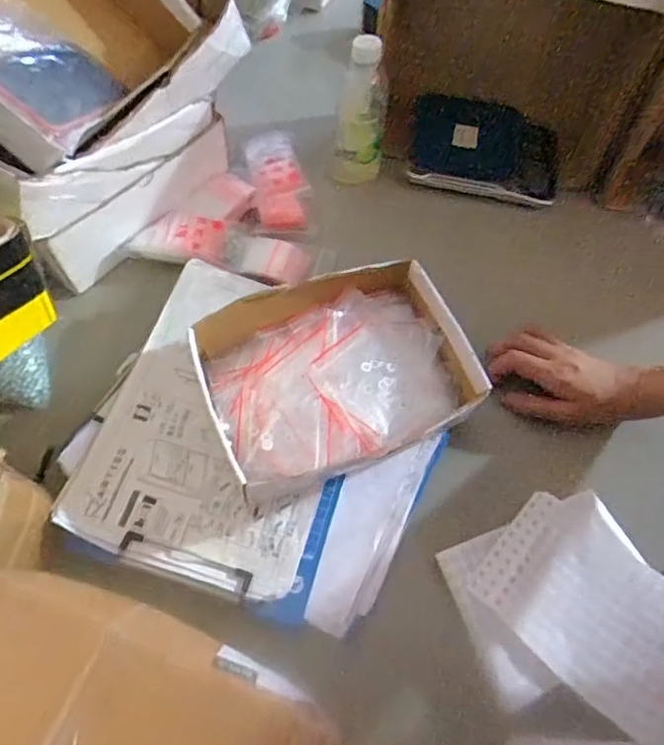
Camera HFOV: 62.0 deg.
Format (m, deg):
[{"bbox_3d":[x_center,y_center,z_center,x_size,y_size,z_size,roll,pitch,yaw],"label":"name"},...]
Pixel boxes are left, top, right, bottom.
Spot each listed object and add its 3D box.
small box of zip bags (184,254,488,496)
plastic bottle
[{"bbox_3d":[0.009,-0.002,0.521,0.243,0.065,0.169,-18,63,-11],"label":"small box of zip bags"},{"bbox_3d":[0.036,-0.295,0.647,0.060,0.169,0.062,5,61,2],"label":"plastic bottle"}]

